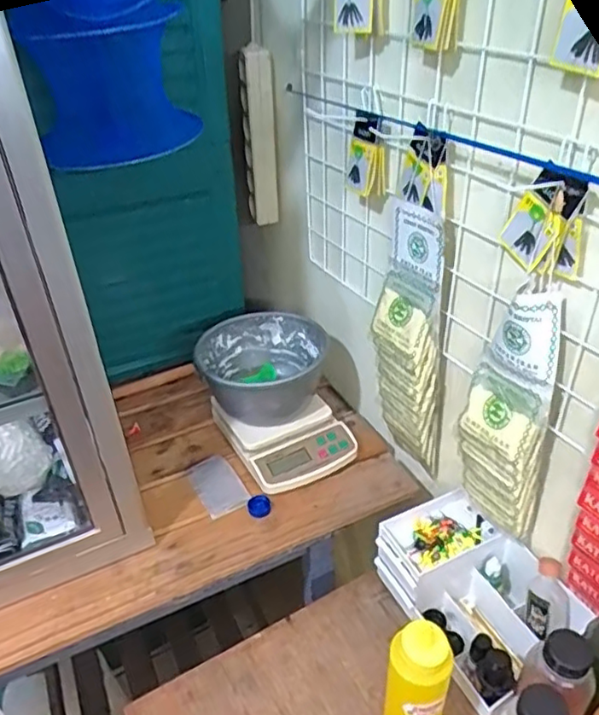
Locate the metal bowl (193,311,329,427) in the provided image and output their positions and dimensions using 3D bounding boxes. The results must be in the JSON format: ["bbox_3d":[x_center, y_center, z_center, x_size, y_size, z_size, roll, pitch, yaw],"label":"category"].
[{"bbox_3d":[-0.054,0.018,0.961,0.191,0.102,0.191,-2,34,1],"label":"metal bowl"}]

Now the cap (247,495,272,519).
[{"bbox_3d":[-0.055,0.203,0.845,0.032,0.014,0.028,-1,34,2],"label":"cap"}]

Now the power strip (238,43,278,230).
[{"bbox_3d":[-0.062,-0.331,0.943,0.048,0.264,0.046,-7,35,-6],"label":"power strip"}]

